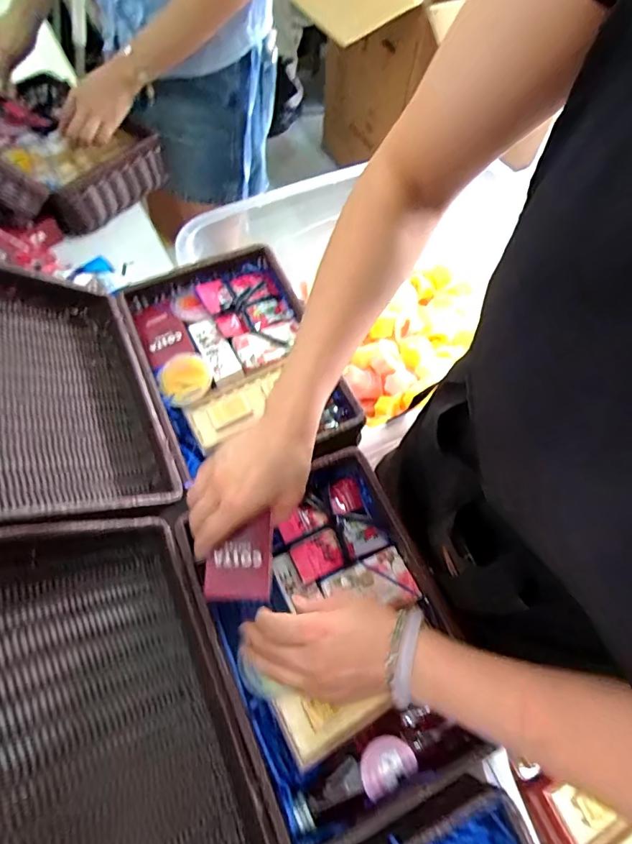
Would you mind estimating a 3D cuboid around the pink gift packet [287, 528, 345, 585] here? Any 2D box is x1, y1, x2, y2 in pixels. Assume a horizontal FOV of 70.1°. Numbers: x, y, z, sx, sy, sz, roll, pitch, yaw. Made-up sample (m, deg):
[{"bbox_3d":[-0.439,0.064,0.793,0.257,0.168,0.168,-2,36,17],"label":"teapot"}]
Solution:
[{"bbox_3d":[0.002,0.139,0.471,0.051,0.013,0.039,-22,66,-14],"label":"pink gift packet"}]

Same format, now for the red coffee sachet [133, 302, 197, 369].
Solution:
[{"bbox_3d":[-0.196,-0.115,0.576,0.060,0.019,0.108,-23,66,-14],"label":"red coffee sachet"}]

